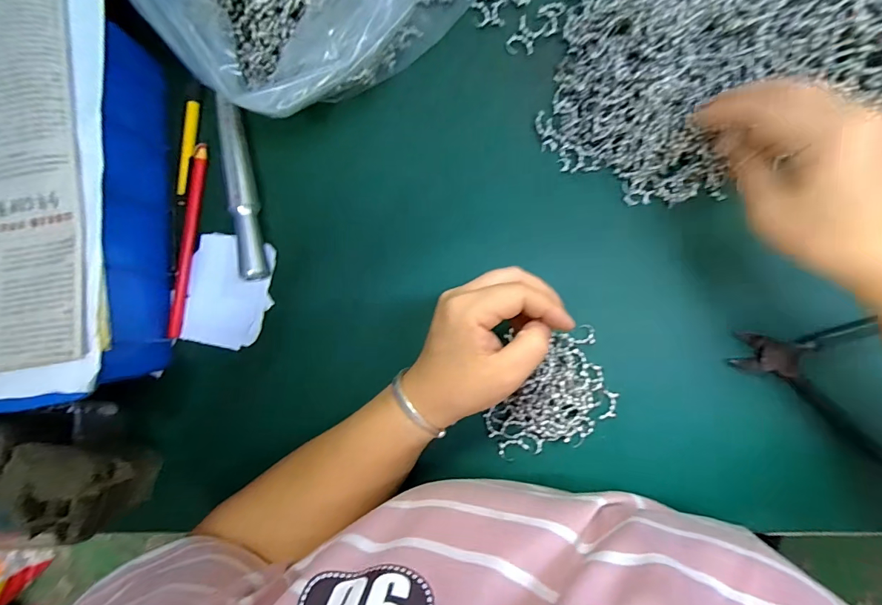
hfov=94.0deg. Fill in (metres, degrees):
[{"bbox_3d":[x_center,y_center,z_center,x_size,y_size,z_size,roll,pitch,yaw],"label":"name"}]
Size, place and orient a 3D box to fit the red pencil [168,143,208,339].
[{"bbox_3d":[-0.216,-0.053,0.353,0.012,0.011,0.163,9,88,8],"label":"red pencil"}]

